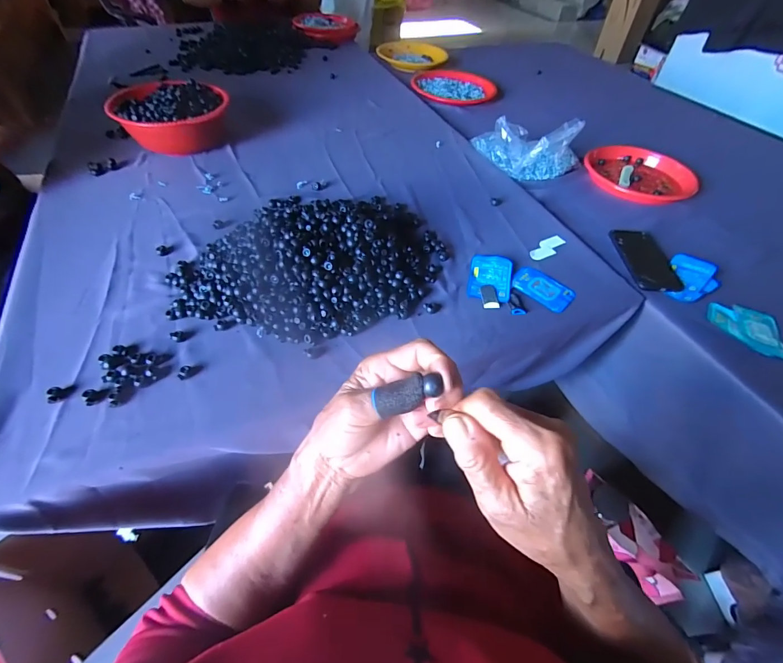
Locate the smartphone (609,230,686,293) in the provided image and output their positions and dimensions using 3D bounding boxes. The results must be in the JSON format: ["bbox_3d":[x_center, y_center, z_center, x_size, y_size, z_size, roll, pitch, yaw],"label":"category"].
[{"bbox_3d":[0.446,-0.129,0.674,0.084,0.009,0.151,2,50,-2],"label":"smartphone"}]

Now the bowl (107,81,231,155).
[{"bbox_3d":[-0.469,-0.456,0.829,0.224,0.099,0.191,-5,51,-8],"label":"bowl"}]

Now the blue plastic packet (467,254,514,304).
[{"bbox_3d":[0.161,-0.088,0.623,0.066,0.014,0.100,11,51,5],"label":"blue plastic packet"}]

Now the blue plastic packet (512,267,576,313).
[{"bbox_3d":[0.244,-0.070,0.619,0.095,0.004,0.070,38,58,25],"label":"blue plastic packet"}]

